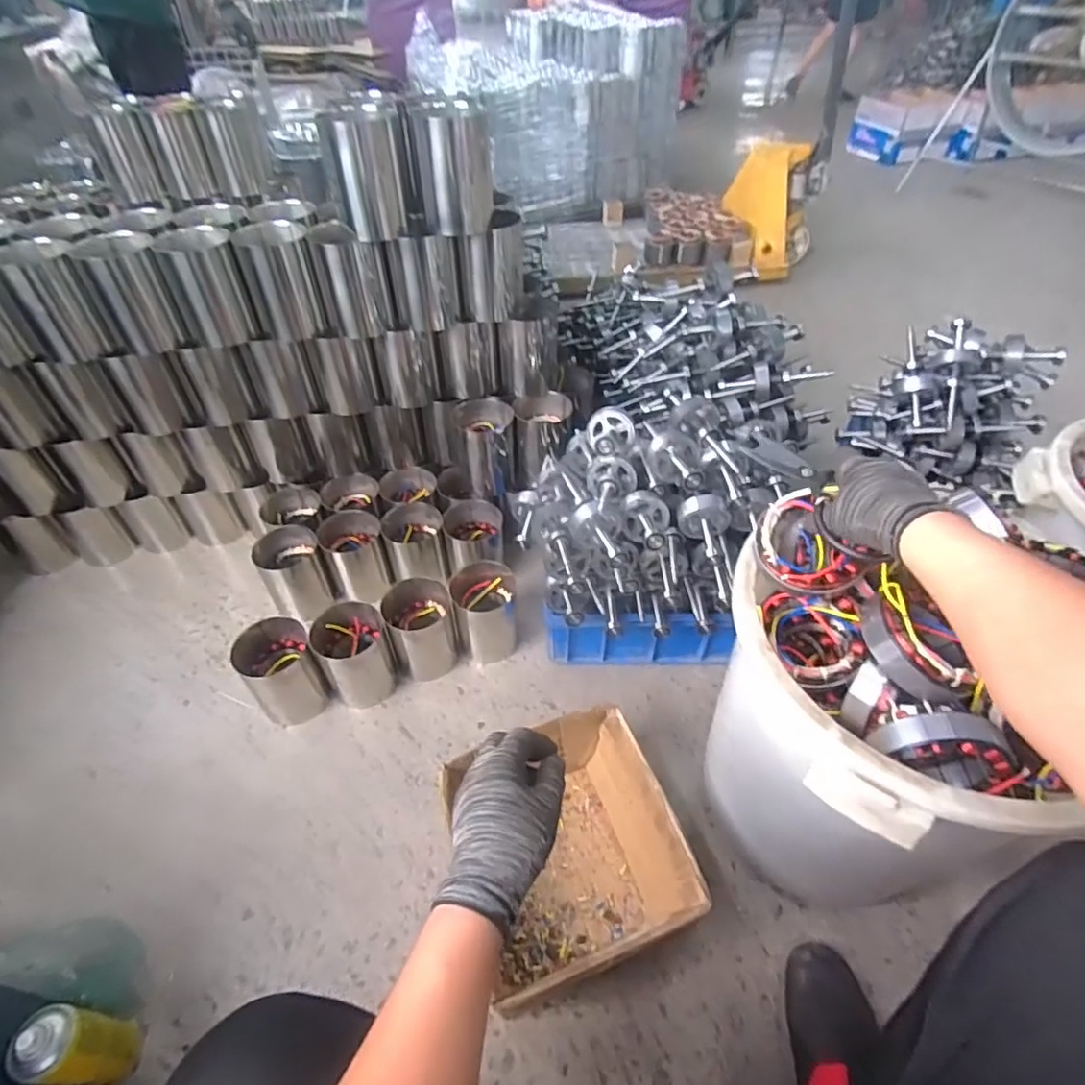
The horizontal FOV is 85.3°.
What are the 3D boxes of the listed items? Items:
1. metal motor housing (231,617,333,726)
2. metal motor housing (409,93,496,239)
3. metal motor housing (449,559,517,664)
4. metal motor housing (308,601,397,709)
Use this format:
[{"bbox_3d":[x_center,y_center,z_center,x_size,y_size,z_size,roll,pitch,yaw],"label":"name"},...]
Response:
[{"bbox_3d":[-0.460,0.229,1.044,0.120,0.149,0.125,-26,51,-23],"label":"metal motor housing"},{"bbox_3d":[-0.143,-0.618,0.969,0.117,0.170,0.120,-4,46,-4],"label":"metal motor housing"},{"bbox_3d":[-0.107,0.129,1.115,0.116,0.157,0.125,-4,46,-4],"label":"metal motor housing"},{"bbox_3d":[-0.336,0.201,1.062,0.118,0.153,0.121,-23,50,-21],"label":"metal motor housing"}]

